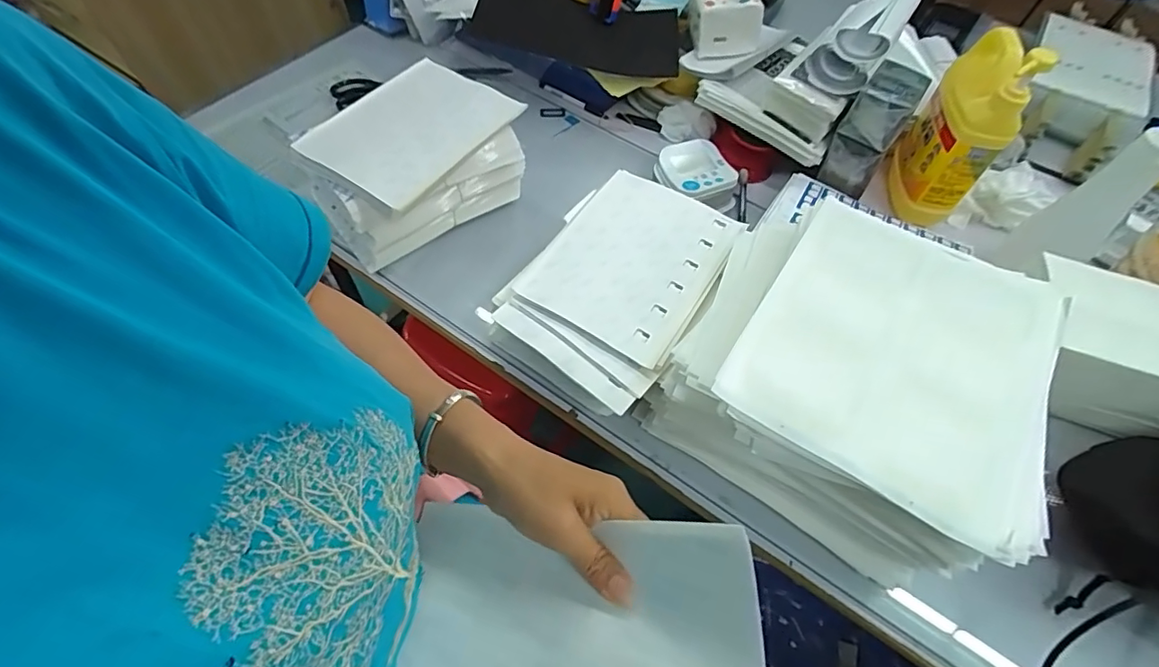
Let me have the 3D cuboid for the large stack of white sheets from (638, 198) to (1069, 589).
[{"bbox_3d":[0.247,0.040,0.525,0.290,0.170,0.276,28,61,14],"label":"large stack of white sheets"}]

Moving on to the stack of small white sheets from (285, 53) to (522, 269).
[{"bbox_3d":[-0.211,-0.215,0.696,0.185,0.121,0.240,36,63,18],"label":"stack of small white sheets"}]

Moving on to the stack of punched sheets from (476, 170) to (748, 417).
[{"bbox_3d":[0.048,-0.053,0.620,0.187,0.097,0.266,29,62,15],"label":"stack of punched sheets"}]

